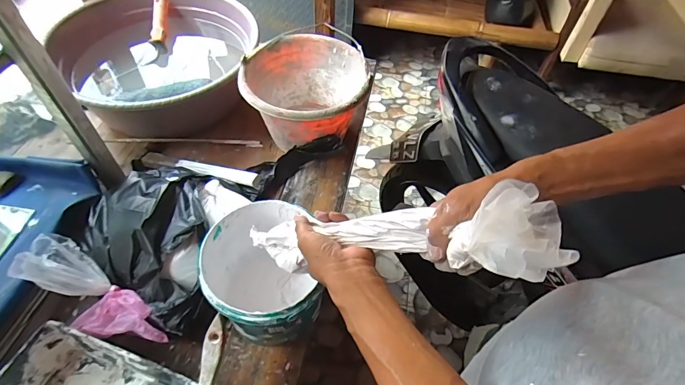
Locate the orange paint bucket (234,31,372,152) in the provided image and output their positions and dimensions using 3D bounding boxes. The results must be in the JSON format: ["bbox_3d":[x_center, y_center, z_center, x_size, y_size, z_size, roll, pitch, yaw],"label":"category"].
[{"bbox_3d":[-0.077,-0.185,0.775,0.234,0.156,0.231,2,53,-2],"label":"orange paint bucket"}]

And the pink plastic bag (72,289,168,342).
[{"bbox_3d":[-0.315,0.171,0.533,0.150,0.048,0.067,9,53,3],"label":"pink plastic bag"}]

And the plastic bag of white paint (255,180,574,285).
[{"bbox_3d":[0.029,0.041,0.363,0.338,0.064,0.062,-11,38,45],"label":"plastic bag of white paint"}]

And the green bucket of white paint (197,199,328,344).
[{"bbox_3d":[-0.116,0.116,0.542,0.188,0.141,0.164,21,55,12],"label":"green bucket of white paint"}]

